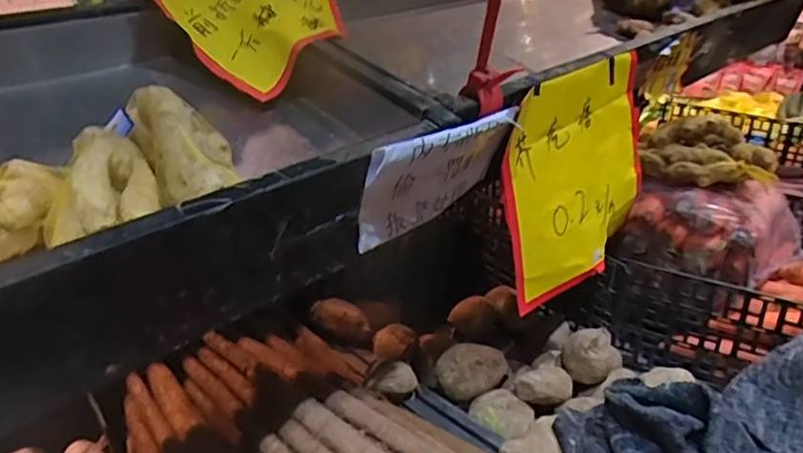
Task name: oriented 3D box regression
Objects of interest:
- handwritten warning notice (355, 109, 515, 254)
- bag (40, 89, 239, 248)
[{"bbox_3d":[0.040,-0.053,0.593,0.197,0.120,0.019,-26,58,-36],"label":"handwritten warning notice"},{"bbox_3d":[-0.202,-0.053,0.456,0.135,0.069,0.151,-14,24,-14],"label":"bag"}]

